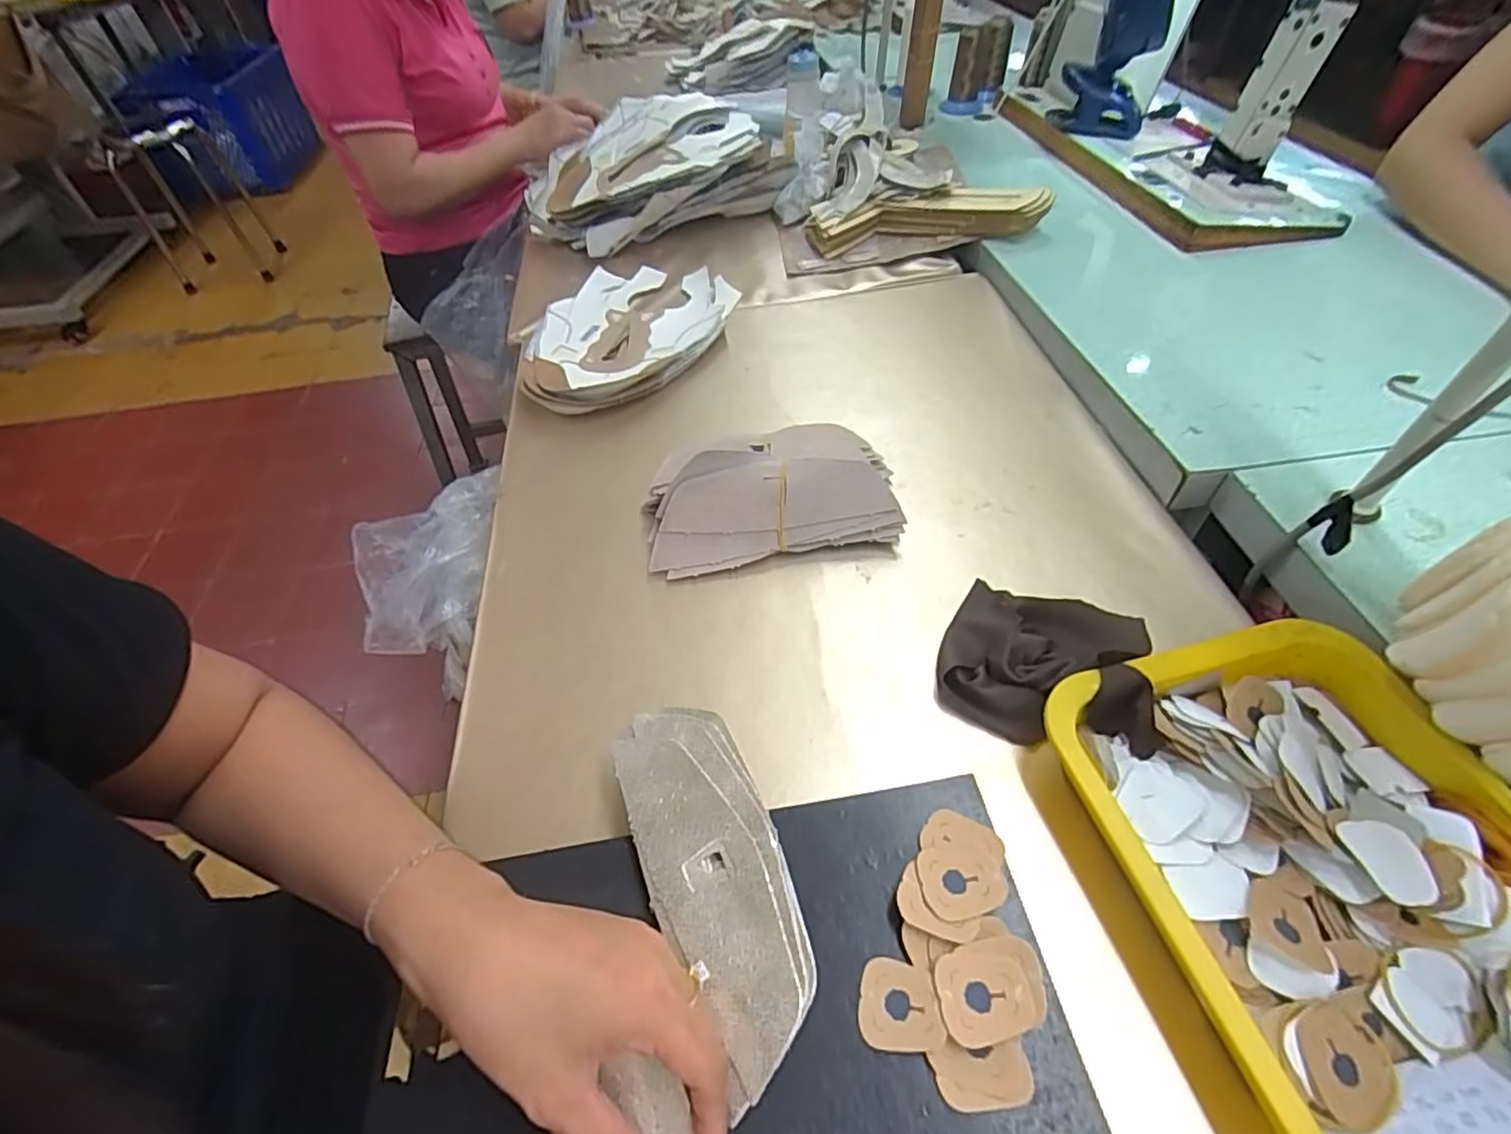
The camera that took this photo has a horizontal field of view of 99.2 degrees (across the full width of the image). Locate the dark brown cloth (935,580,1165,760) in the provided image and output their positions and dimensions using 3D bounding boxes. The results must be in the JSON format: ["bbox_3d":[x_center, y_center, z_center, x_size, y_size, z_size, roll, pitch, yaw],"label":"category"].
[{"bbox_3d":[0.180,0.055,0.399,0.116,0.041,0.103,16,53,17],"label":"dark brown cloth"}]

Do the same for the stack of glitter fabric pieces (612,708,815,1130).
[{"bbox_3d":[-0.022,0.147,0.320,0.066,0.009,0.179,-20,51,-9],"label":"stack of glitter fabric pieces"}]

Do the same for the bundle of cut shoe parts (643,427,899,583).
[{"bbox_3d":[0.009,-0.051,0.481,0.187,0.065,0.079,-8,50,-2],"label":"bundle of cut shoe parts"}]

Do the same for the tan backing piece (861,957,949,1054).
[{"bbox_3d":[0.063,0.193,0.284,0.034,0.009,0.034,0,50,4],"label":"tan backing piece"}]

